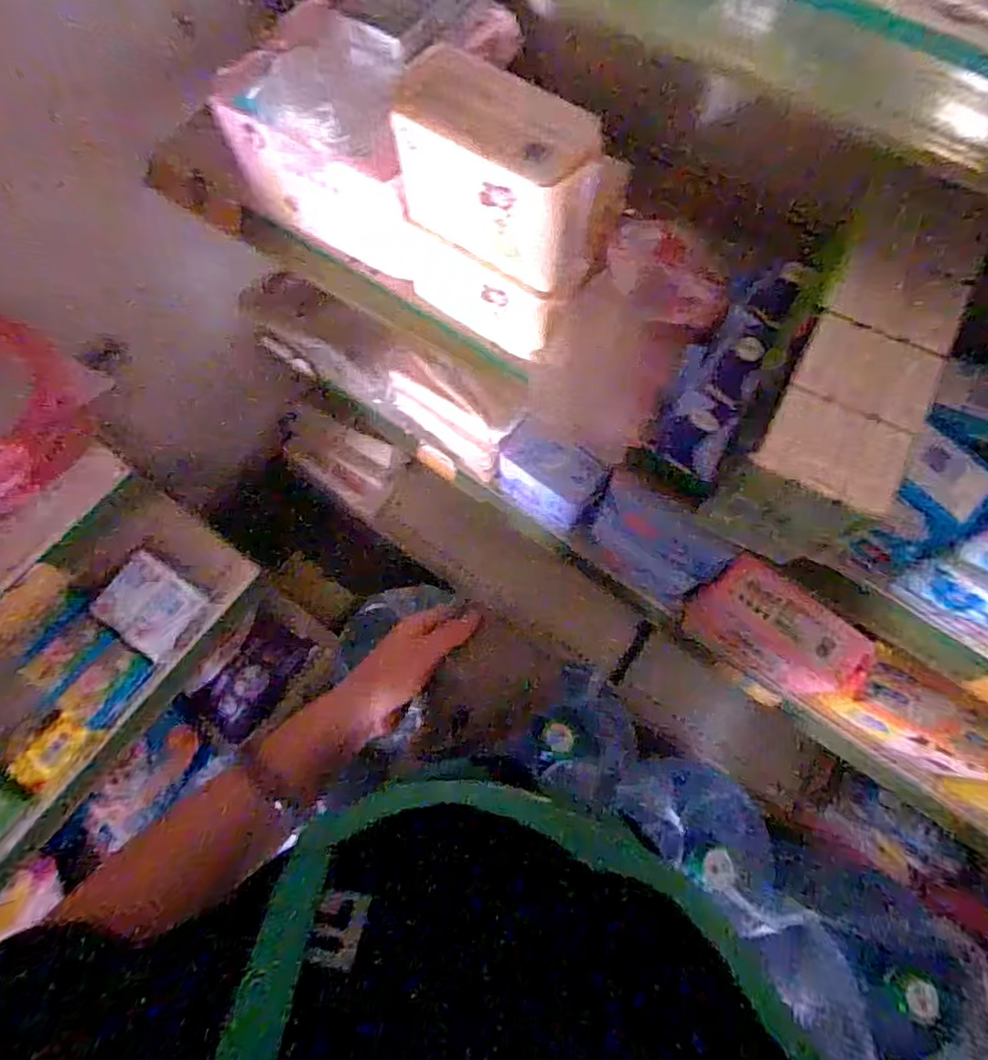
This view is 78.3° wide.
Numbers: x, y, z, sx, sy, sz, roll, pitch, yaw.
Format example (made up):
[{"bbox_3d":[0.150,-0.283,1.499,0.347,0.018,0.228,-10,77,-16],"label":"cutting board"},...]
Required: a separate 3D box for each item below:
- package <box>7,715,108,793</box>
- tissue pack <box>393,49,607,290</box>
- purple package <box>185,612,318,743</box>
[{"bbox_3d":[-0.623,0.314,0.858,0.107,0.011,0.071,-47,118,-14],"label":"package"},{"bbox_3d":[0.005,-0.296,0.511,0.192,0.115,0.075,35,73,13],"label":"tissue pack"},{"bbox_3d":[-0.479,0.293,1.212,0.137,0.028,0.227,47,59,-23],"label":"purple package"}]

